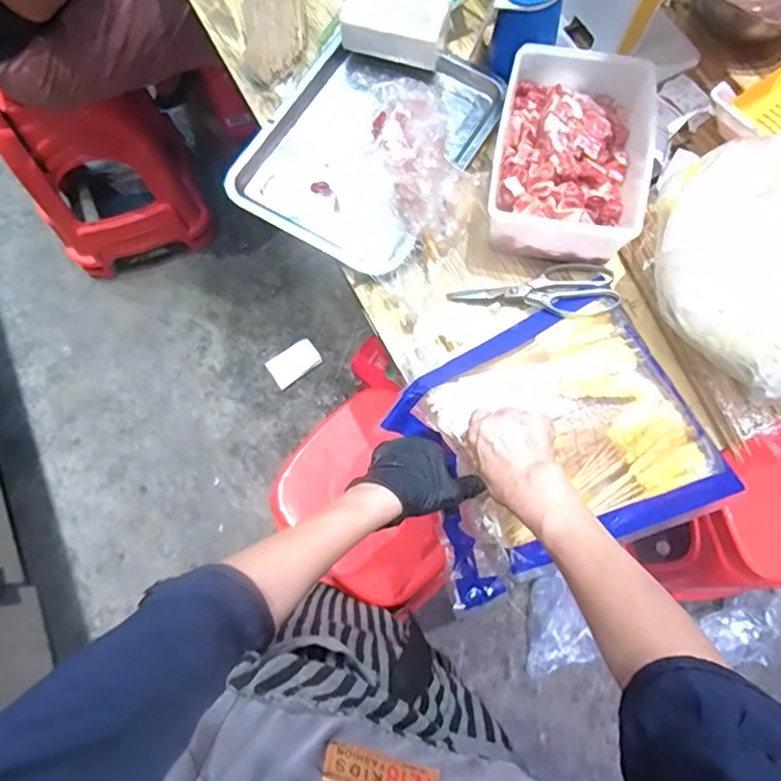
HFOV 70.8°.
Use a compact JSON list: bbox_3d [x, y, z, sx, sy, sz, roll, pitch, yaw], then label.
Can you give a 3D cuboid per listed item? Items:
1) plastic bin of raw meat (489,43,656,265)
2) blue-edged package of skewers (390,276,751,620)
[{"bbox_3d":[0.216,-0.288,0.673,0.176,0.081,0.237,11,73,2],"label":"plastic bin of raw meat"},{"bbox_3d":[0.169,0.046,0.610,0.302,0.075,0.283,-25,75,-9],"label":"blue-edged package of skewers"}]

